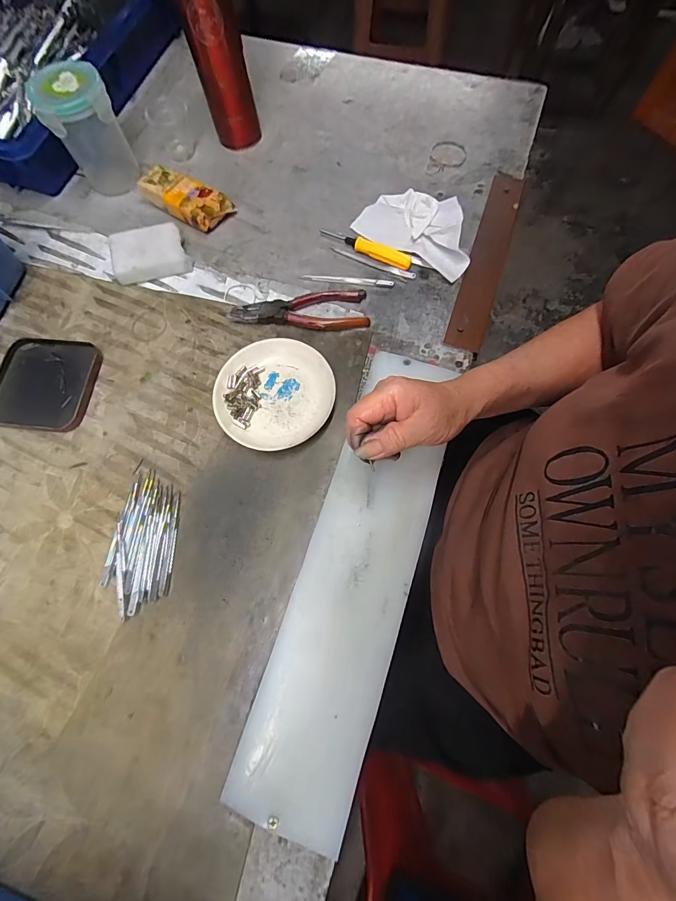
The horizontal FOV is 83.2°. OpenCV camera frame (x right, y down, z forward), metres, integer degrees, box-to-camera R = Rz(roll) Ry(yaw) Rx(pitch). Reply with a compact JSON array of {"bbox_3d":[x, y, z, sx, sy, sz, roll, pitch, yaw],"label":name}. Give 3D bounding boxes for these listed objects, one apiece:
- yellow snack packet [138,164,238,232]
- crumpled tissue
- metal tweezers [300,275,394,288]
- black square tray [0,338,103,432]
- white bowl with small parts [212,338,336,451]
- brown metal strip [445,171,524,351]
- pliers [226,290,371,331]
[{"bbox_3d":[-0.190,-0.317,0.477,0.106,0.031,0.053,33,75,11],"label":"yellow snack packet"},{"bbox_3d":[0.098,-0.274,0.451,0.148,0.031,0.101,28,74,10],"label":"crumpled tissue"},{"bbox_3d":[0.010,-0.198,0.444,0.108,0.004,0.009,7,72,4],"label":"metal tweezers"},{"bbox_3d":[-0.317,-0.072,0.409,0.105,0.011,0.103,4,72,3],"label":"black square tray"},{"bbox_3d":[-0.064,-0.056,0.383,0.117,0.022,0.111,0,72,1],"label":"white bowl with small parts"},{"bbox_3d":[0.175,-0.226,0.443,0.040,0.004,0.254,18,73,7],"label":"brown metal strip"},{"bbox_3d":[-0.043,-0.157,0.426,0.150,0.013,0.048,0,72,1],"label":"pliers"}]

